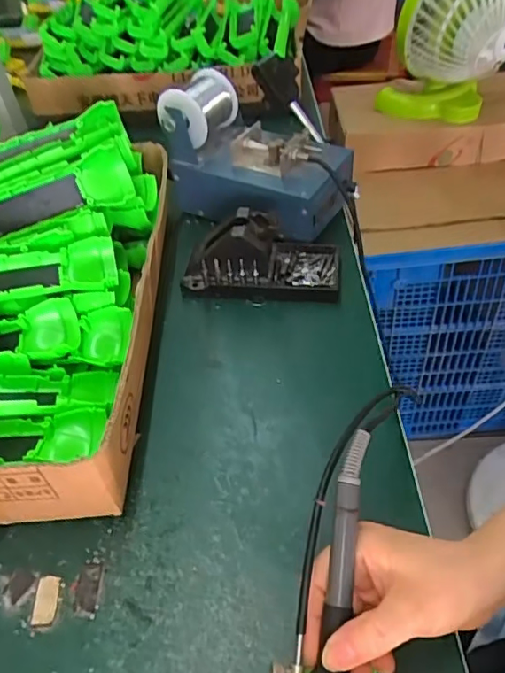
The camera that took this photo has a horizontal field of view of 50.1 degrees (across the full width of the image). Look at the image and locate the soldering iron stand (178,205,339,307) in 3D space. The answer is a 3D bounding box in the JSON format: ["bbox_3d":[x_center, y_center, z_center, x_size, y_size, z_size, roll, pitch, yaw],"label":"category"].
[{"bbox_3d":[0.009,-0.086,0.551,0.159,0.074,0.077,-1,46,2],"label":"soldering iron stand"}]

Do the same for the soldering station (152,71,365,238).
[{"bbox_3d":[0.003,-0.212,0.618,0.207,0.119,0.126,22,51,22],"label":"soldering station"}]

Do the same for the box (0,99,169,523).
[{"bbox_3d":[-0.226,-0.045,0.487,0.274,0.131,0.396,-2,48,1],"label":"box"}]

